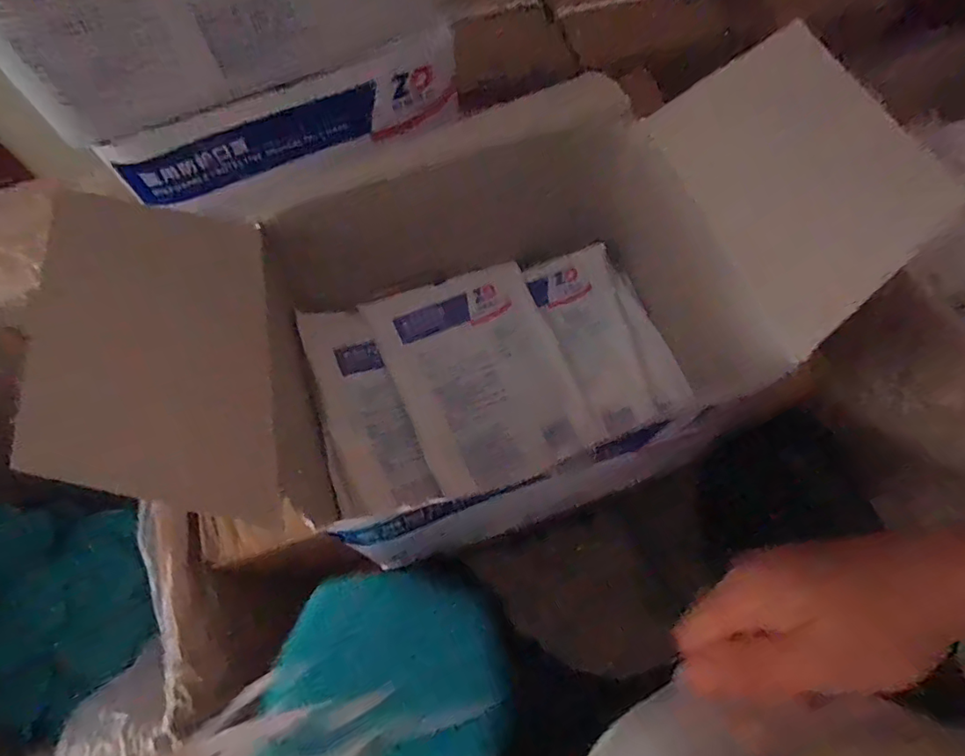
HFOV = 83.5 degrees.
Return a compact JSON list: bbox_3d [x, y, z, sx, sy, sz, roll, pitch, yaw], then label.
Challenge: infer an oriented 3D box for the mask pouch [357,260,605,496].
[{"bbox_3d":[0.001,-0.003,0.411,0.129,0.004,0.166,-22,75,-16],"label":"mask pouch"}]

